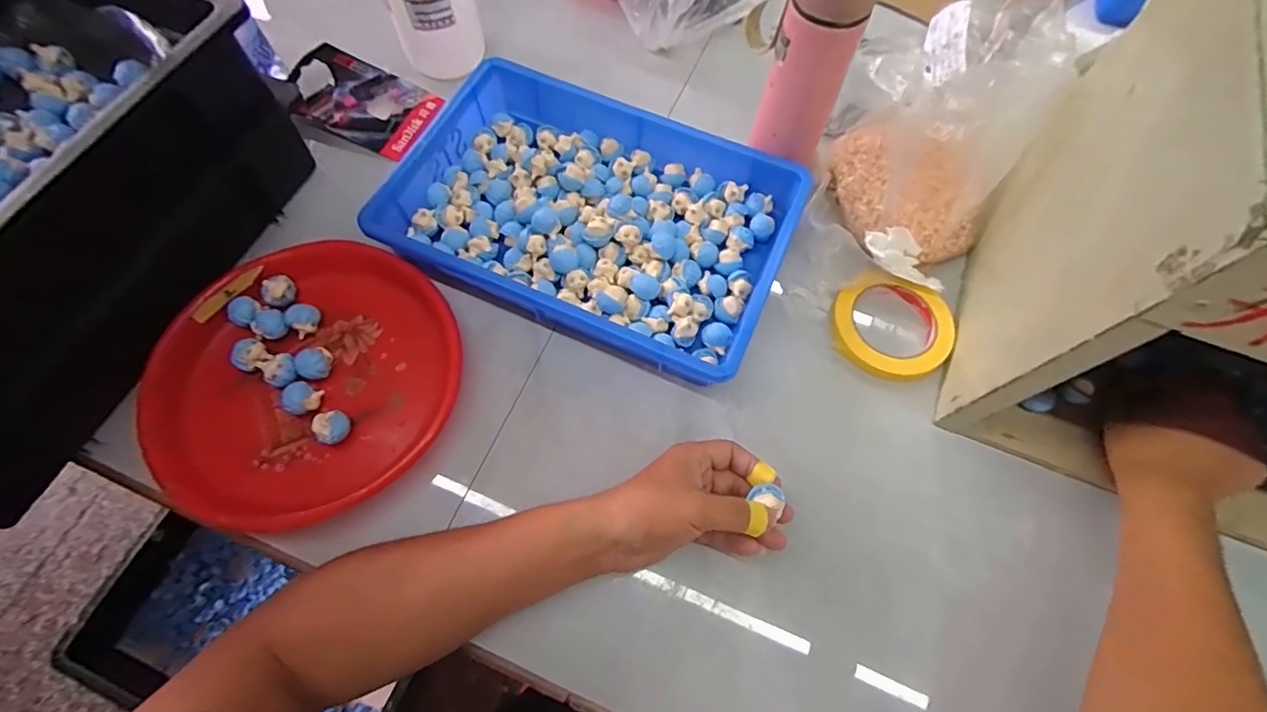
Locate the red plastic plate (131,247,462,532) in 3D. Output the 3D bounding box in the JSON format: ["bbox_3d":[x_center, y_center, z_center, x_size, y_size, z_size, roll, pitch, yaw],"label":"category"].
[{"bbox_3d":[-0.279,0.019,0.479,0.243,0.038,0.242,0,67,-1],"label":"red plastic plate"}]

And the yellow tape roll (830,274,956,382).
[{"bbox_3d":[0.245,-0.026,0.520,0.110,0.020,0.096,19,68,7],"label":"yellow tape roll"}]

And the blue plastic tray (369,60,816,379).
[{"bbox_3d":[-0.036,-0.141,0.546,0.364,0.061,0.249,23,68,9],"label":"blue plastic tray"}]

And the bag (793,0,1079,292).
[{"bbox_3d":[0.285,-0.212,0.531,0.176,0.128,0.312,20,68,8],"label":"bag"}]

